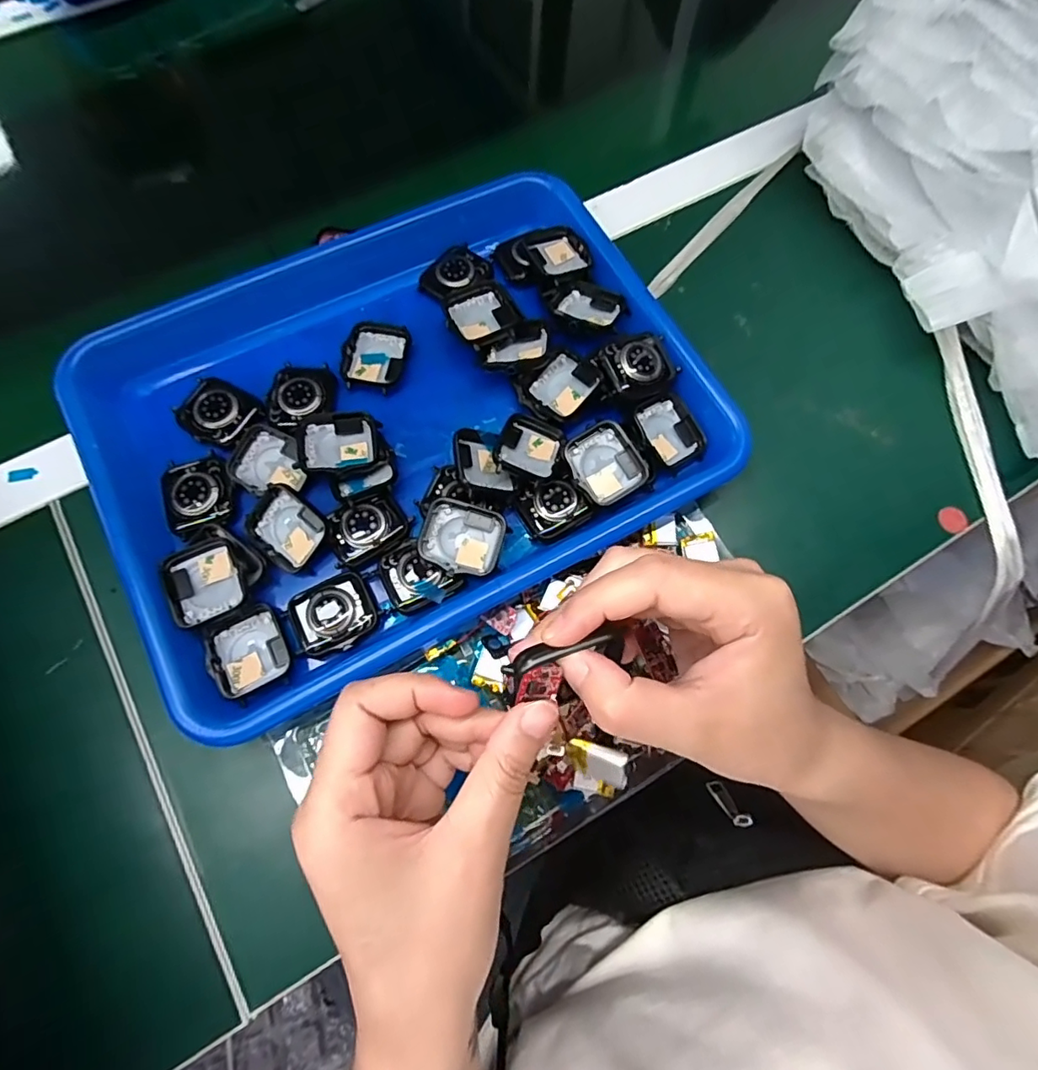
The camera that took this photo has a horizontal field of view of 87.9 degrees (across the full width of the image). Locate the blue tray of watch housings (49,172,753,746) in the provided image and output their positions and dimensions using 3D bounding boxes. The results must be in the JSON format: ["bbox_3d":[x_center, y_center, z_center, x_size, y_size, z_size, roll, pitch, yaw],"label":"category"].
[{"bbox_3d":[-0.072,-0.078,0.325,0.328,0.043,0.274,-27,74,-9],"label":"blue tray of watch housings"}]

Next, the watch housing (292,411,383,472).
[{"bbox_3d":[-0.101,-0.051,0.304,0.044,0.015,0.036,-5,72,-2],"label":"watch housing"}]

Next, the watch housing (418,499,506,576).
[{"bbox_3d":[-0.031,0.002,0.288,0.041,0.013,0.036,9,72,3],"label":"watch housing"}]

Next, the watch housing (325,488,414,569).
[{"bbox_3d":[-0.084,-0.005,0.292,0.043,0.009,0.030,-30,74,-10],"label":"watch housing"}]

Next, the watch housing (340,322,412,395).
[{"bbox_3d":[-0.088,-0.108,0.329,0.037,0.009,0.042,8,71,2],"label":"watch housing"}]

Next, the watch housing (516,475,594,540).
[{"bbox_3d":[0.020,-0.017,0.296,0.035,0.009,0.030,-27,74,-9],"label":"watch housing"}]

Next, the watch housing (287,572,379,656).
[{"bbox_3d":[-0.098,0.040,0.278,0.040,0.010,0.037,-27,74,-9],"label":"watch housing"}]

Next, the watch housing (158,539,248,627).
[{"bbox_3d":[-0.162,0.024,0.280,0.036,0.010,0.041,-24,73,-8],"label":"watch housing"}]

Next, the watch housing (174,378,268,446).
[{"bbox_3d":[-0.175,-0.072,0.313,0.046,0.009,0.038,31,74,9],"label":"watch housing"}]

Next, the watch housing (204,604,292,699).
[{"bbox_3d":[-0.138,0.059,0.275,0.037,0.014,0.039,-25,73,-9],"label":"watch housing"}]

